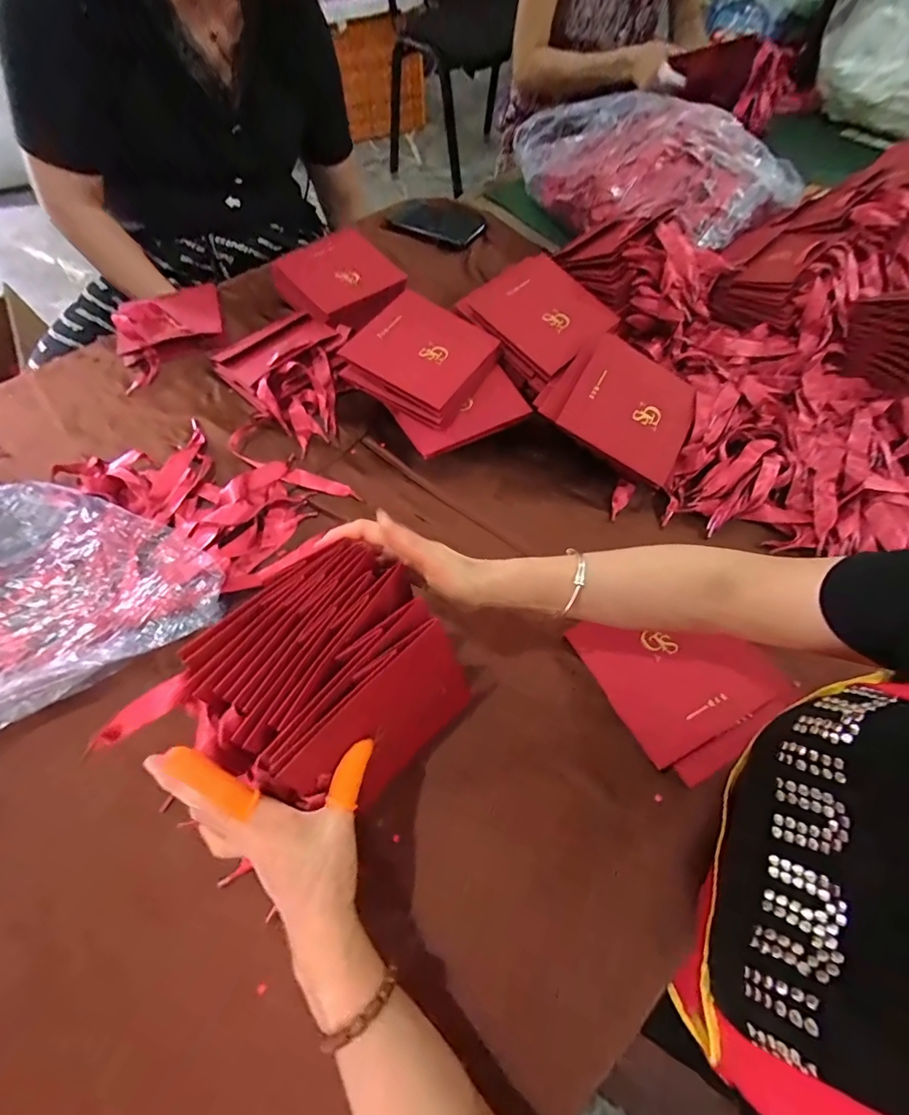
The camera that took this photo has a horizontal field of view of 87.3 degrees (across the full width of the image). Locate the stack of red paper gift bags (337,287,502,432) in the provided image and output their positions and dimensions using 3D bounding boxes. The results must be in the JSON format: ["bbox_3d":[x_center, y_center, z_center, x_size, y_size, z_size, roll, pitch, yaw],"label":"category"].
[{"bbox_3d":[-0.035,-0.237,0.561,0.143,0.038,0.142,34,70,2],"label":"stack of red paper gift bags"}]

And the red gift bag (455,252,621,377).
[{"bbox_3d":[0.111,-0.309,0.591,0.147,0.011,0.144,-42,84,-16],"label":"red gift bag"}]

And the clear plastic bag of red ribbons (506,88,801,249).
[{"bbox_3d":[0.285,-0.629,0.750,0.265,0.120,0.419,-33,66,-16],"label":"clear plastic bag of red ribbons"}]

